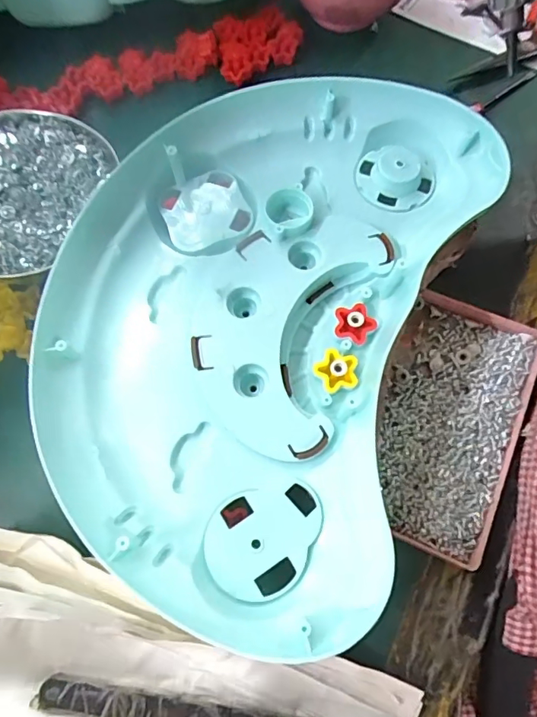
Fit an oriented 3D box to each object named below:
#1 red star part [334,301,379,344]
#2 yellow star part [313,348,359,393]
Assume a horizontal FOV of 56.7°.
[{"bbox_3d":[0.055,-0.023,0.310,0.025,0.007,0.025,3,69,3],"label":"red star part"},{"bbox_3d":[0.042,0.006,0.300,0.025,0.007,0.026,-37,72,-12],"label":"yellow star part"}]

